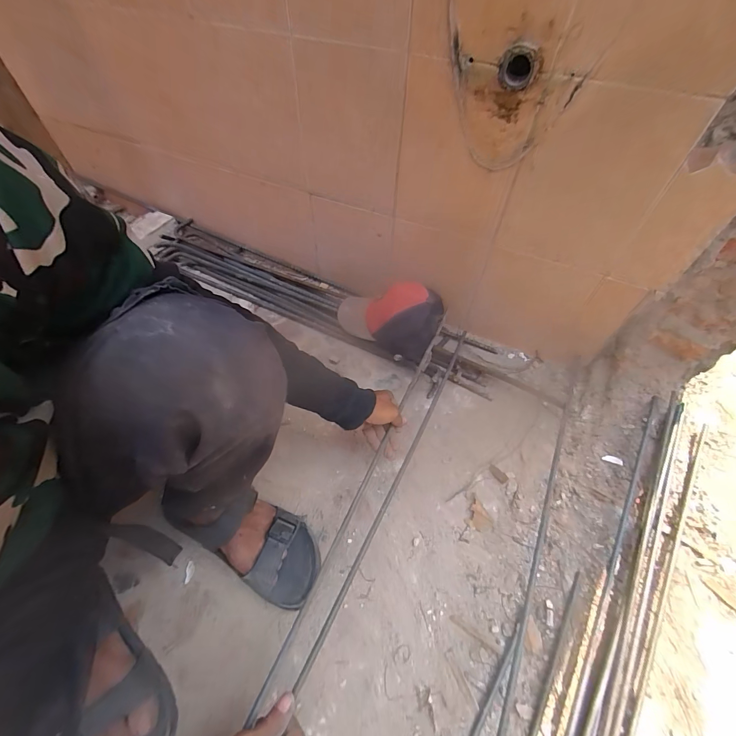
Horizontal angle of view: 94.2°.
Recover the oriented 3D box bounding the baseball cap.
[{"bbox_3d":[0.039,-0.090,0.730,0.238,0.145,0.155,15,55,10],"label":"baseball cap"}]

